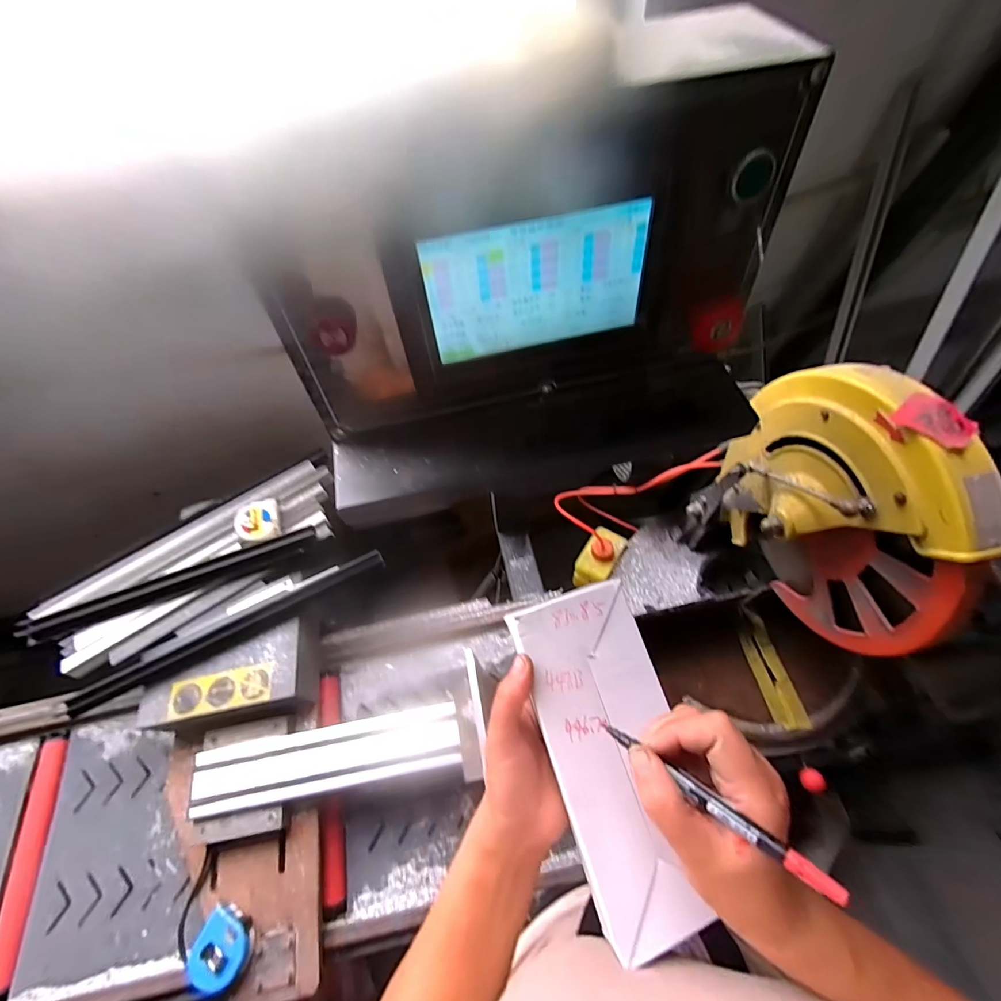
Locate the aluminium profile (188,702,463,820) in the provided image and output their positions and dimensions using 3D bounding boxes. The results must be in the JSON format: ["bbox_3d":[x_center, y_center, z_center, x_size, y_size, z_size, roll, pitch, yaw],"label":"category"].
[{"bbox_3d":[-0.240,0.372,0.653,0.359,0.043,0.082,-3,59,-18],"label":"aluminium profile"}]

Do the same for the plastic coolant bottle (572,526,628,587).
[{"bbox_3d":[0.182,0.101,0.822,0.065,0.071,0.106,28,66,18],"label":"plastic coolant bottle"}]

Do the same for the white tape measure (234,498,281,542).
[{"bbox_3d":[-0.391,0.037,0.734,0.063,0.044,0.063,-18,61,-6],"label":"white tape measure"}]

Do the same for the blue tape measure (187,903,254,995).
[{"bbox_3d":[-0.337,0.548,0.547,0.069,0.030,0.067,23,65,16],"label":"blue tape measure"}]

